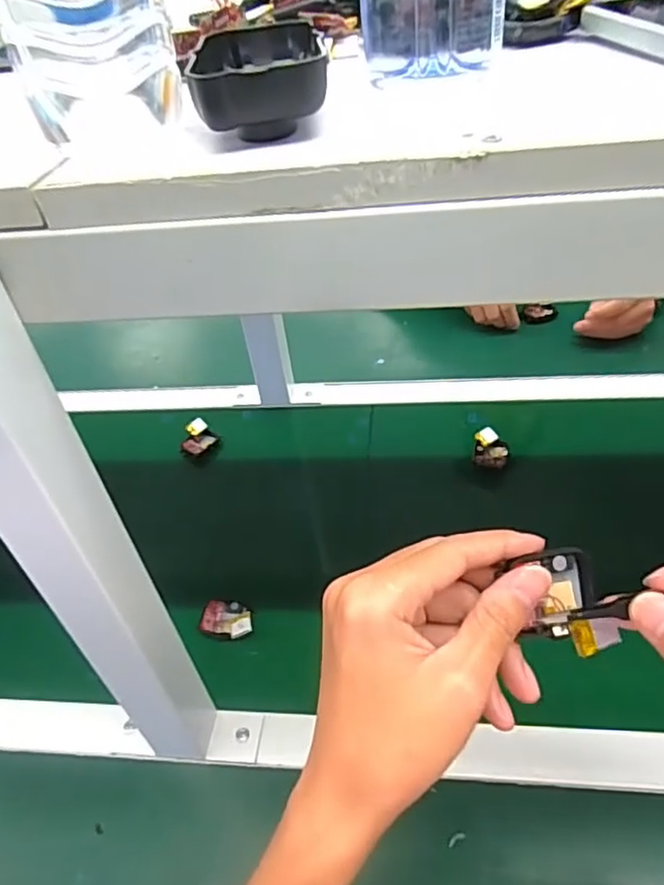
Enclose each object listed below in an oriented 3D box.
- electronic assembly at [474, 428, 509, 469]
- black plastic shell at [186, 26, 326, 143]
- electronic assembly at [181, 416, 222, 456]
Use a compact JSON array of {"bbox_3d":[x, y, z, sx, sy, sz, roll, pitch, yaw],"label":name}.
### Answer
[{"bbox_3d":[0.178,0.008,0.688,0.037,0.016,0.053,4,42,13],"label":"electronic assembly"},{"bbox_3d":[-0.031,-0.155,0.264,0.052,0.028,0.122,-8,41,-1],"label":"black plastic shell"},{"bbox_3d":[-0.167,-0.005,0.765,0.040,0.010,0.039,-38,84,-20],"label":"electronic assembly"}]

